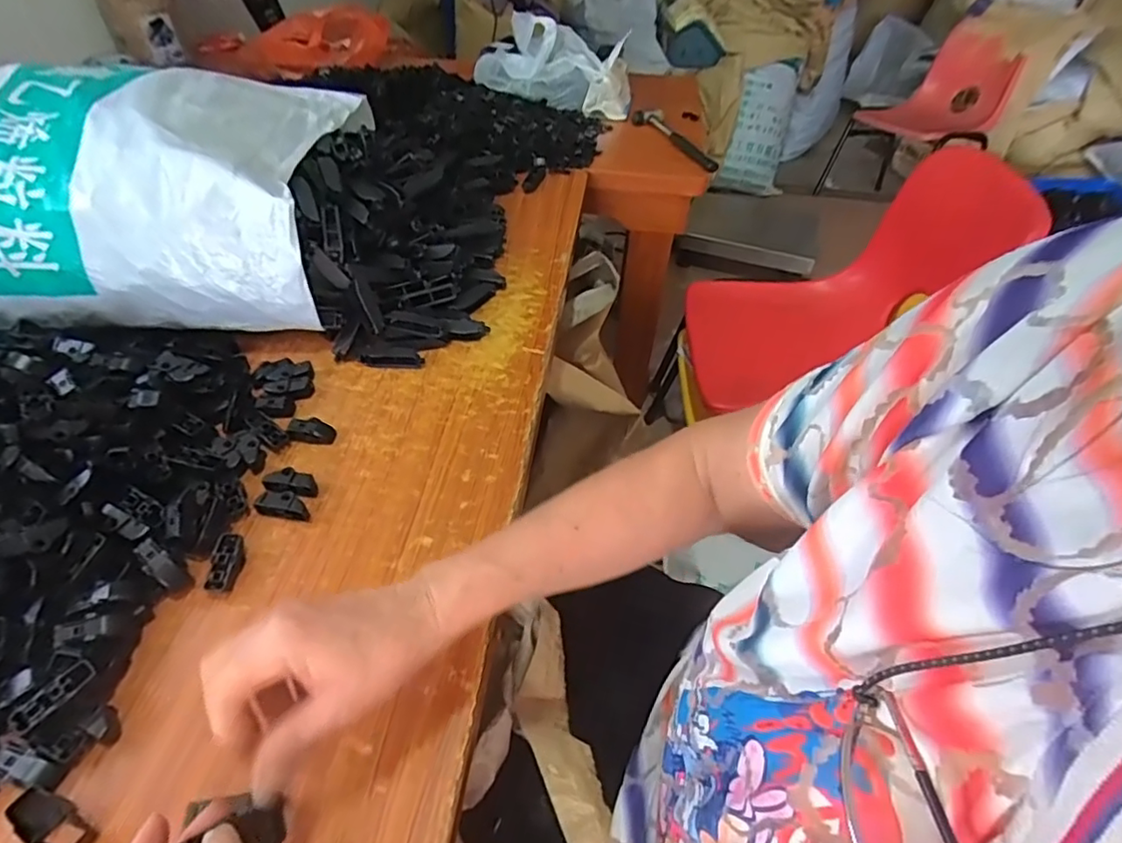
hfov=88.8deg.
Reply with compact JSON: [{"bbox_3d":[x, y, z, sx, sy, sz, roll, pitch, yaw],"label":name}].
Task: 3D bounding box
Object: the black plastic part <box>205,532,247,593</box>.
[{"bbox_3d":[-0.268,0.113,0.461,0.022,0.012,0.045,-3,48,-5],"label":"black plastic part"}]

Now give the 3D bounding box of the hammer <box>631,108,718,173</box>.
[{"bbox_3d":[0.203,-0.494,1.006,0.046,0.030,0.243,-18,52,-18],"label":"hammer"}]

